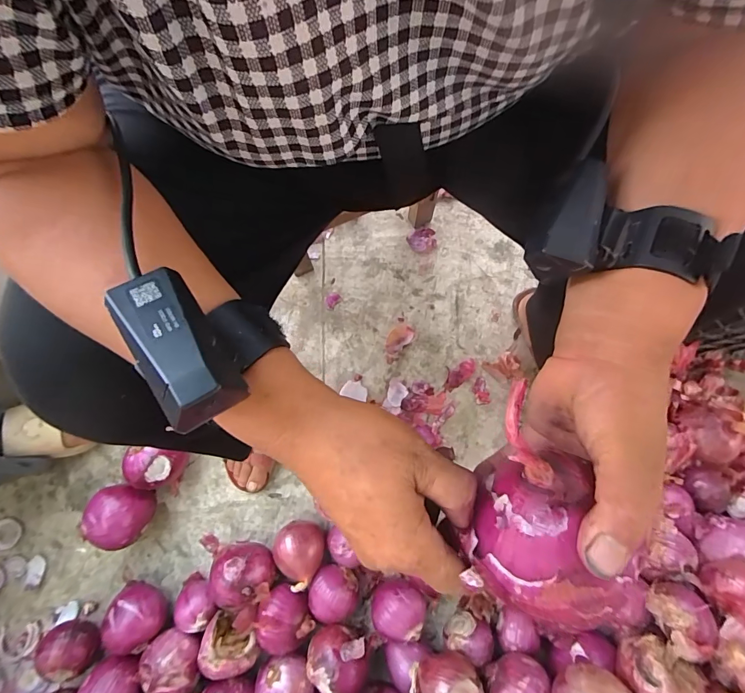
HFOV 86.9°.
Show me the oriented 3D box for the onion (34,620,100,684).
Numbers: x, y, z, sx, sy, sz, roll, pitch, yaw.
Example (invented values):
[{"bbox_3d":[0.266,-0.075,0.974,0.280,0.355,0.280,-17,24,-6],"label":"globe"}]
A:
[{"bbox_3d":[-0.441,0.445,0.581,0.071,0.056,0.072,1,73,-3],"label":"onion"}]

